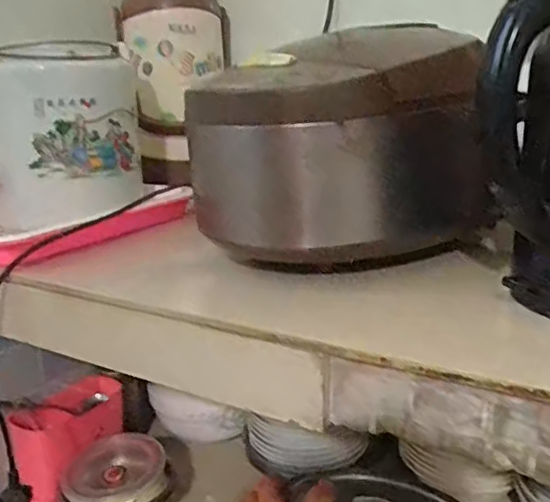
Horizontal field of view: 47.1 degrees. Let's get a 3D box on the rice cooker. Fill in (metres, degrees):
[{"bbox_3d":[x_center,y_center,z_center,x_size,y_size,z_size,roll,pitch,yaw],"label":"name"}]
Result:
[{"bbox_3d":[0.066,-0.101,0.621,0.221,0.200,0.206,-14,19,-39],"label":"rice cooker"}]

